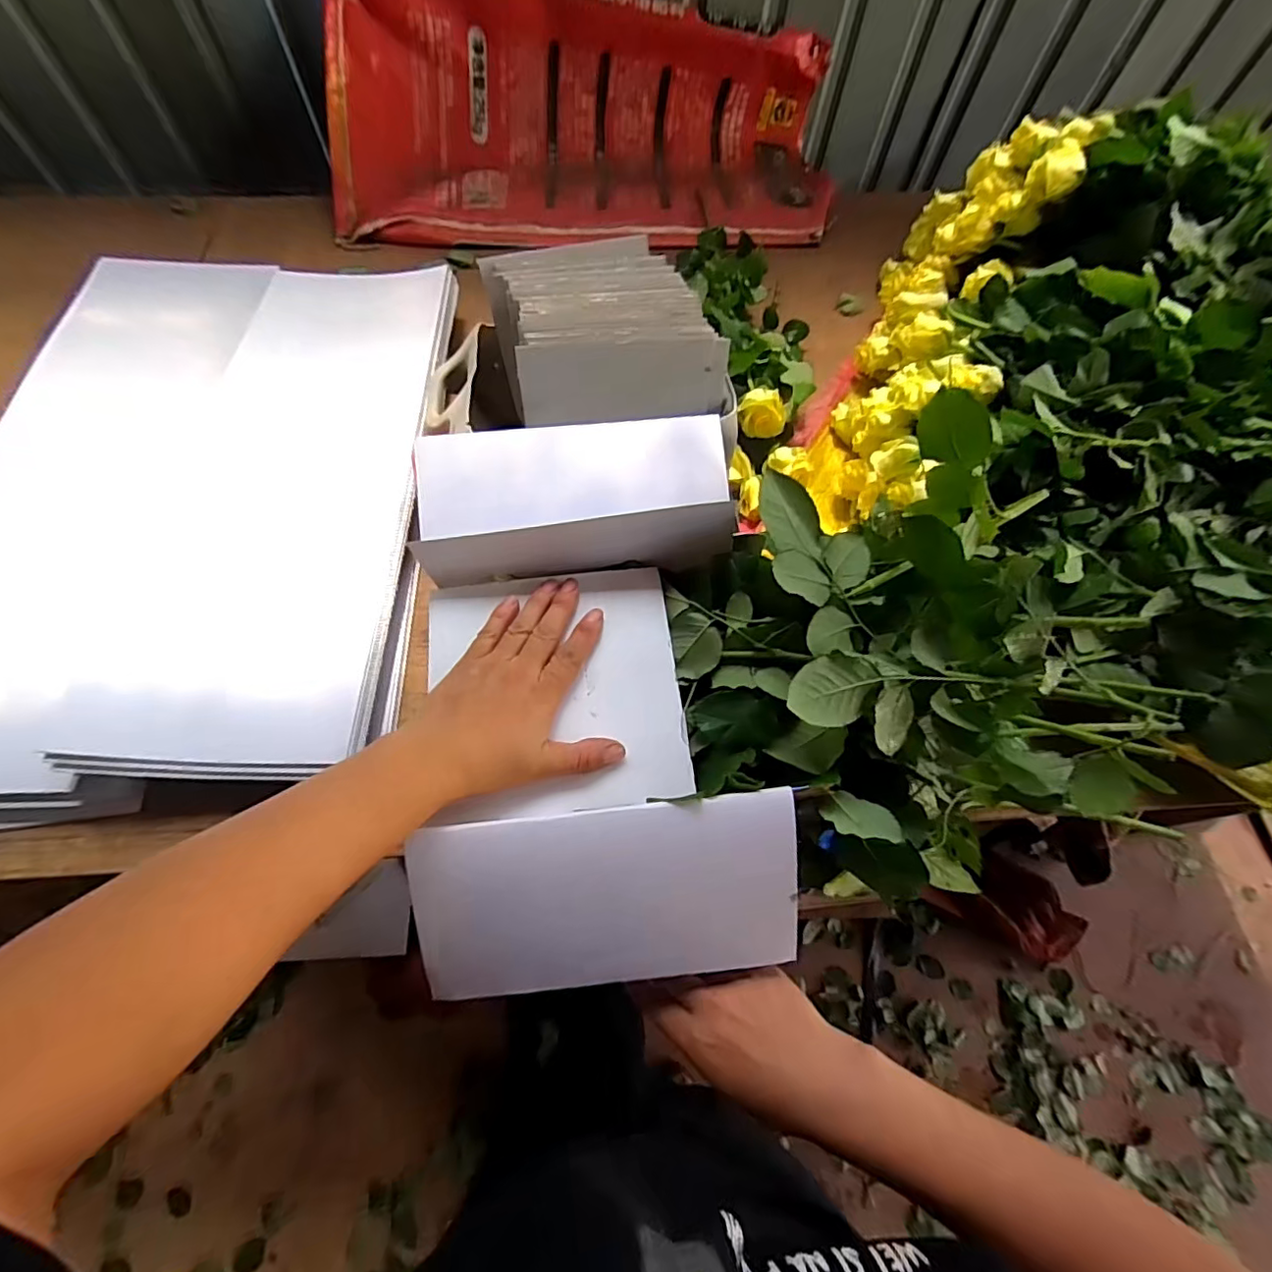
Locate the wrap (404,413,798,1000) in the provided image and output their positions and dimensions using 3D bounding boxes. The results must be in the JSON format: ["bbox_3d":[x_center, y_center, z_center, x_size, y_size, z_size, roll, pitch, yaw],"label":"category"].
[{"bbox_3d":[-0.028,0.030,0.364,0.205,0.098,0.330,-6,65,-5],"label":"wrap"}]

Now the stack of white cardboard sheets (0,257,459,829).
[{"bbox_3d":[-0.423,-0.142,0.560,0.429,0.059,0.599,-2,64,-3],"label":"stack of white cardboard sheets"}]

